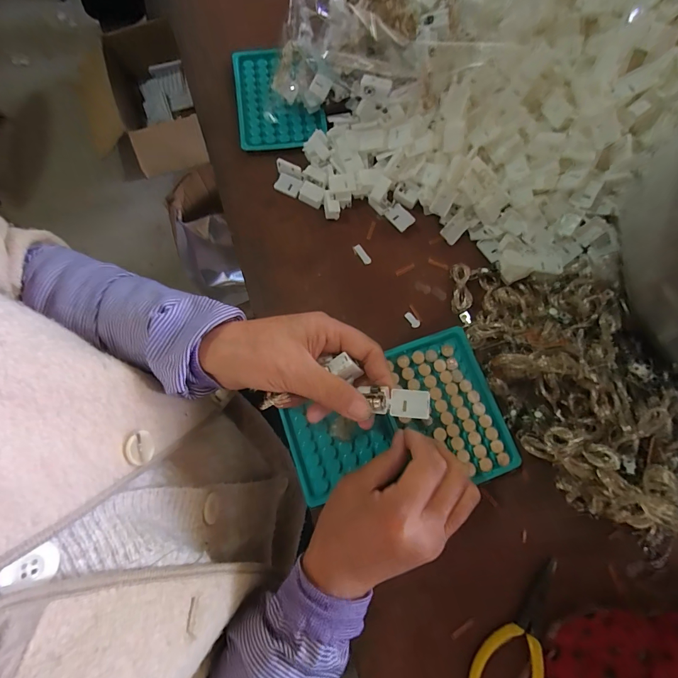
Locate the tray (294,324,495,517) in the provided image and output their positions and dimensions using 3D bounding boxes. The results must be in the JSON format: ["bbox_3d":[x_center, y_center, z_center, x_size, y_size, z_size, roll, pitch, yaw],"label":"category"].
[{"bbox_3d":[0.096,0.063,0.318,0.088,0.021,0.130,-18,78,-5],"label":"tray"}]

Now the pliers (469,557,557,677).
[{"bbox_3d":[0.152,0.241,0.287,0.048,0.011,0.118,31,79,6],"label":"pliers"}]

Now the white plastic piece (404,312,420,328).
[{"bbox_3d":[0.073,-0.019,0.352,0.019,0.004,0.009,40,80,8],"label":"white plastic piece"}]

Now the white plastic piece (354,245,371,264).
[{"bbox_3d":[0.025,-0.088,0.366,0.008,0.004,0.024,-39,81,-8],"label":"white plastic piece"}]

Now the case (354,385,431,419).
[{"bbox_3d":[0.040,0.045,0.253,0.050,0.007,0.020,7,77,16],"label":"case"}]

